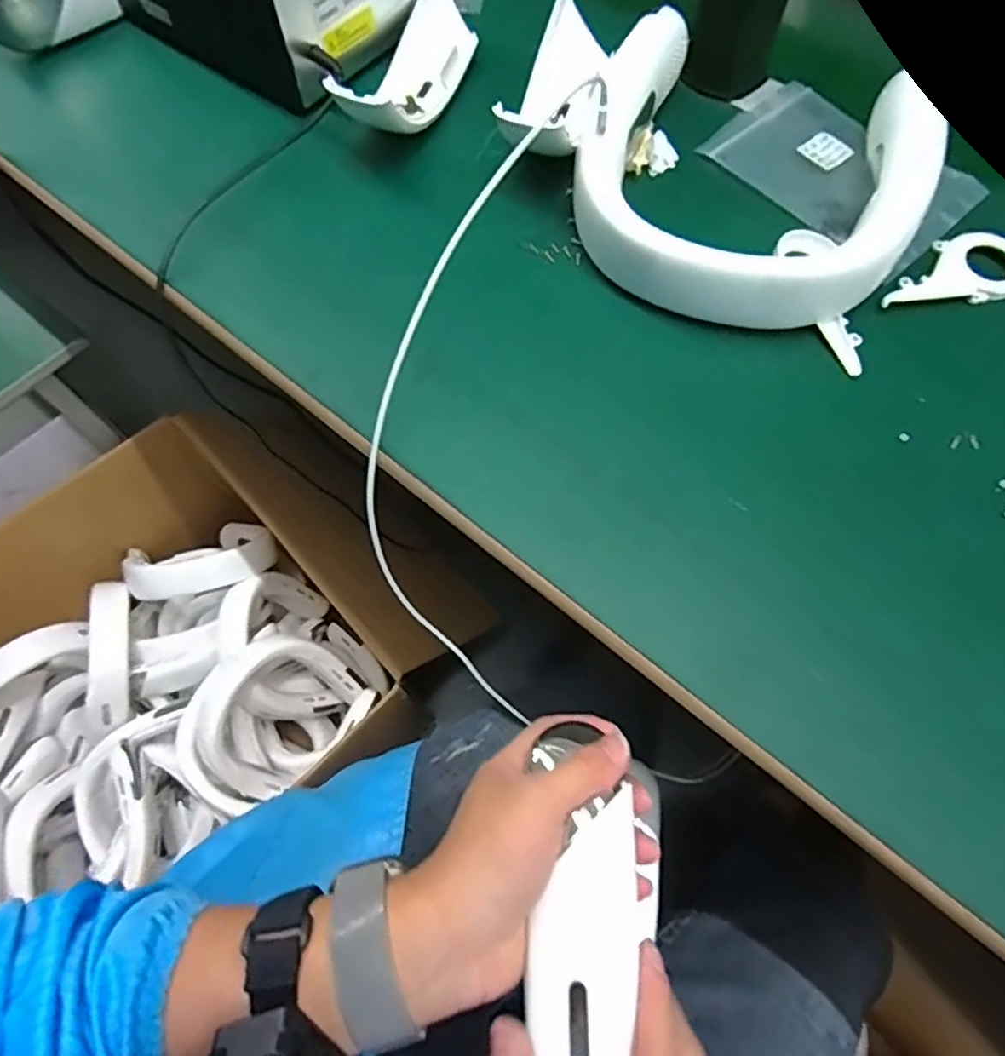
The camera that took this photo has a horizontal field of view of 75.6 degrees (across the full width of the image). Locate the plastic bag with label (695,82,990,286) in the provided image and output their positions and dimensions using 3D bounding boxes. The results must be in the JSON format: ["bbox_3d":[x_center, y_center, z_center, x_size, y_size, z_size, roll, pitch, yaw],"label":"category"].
[{"bbox_3d":[0.209,-0.220,0.403,0.092,0.008,0.146,-40,73,-9],"label":"plastic bag with label"}]

